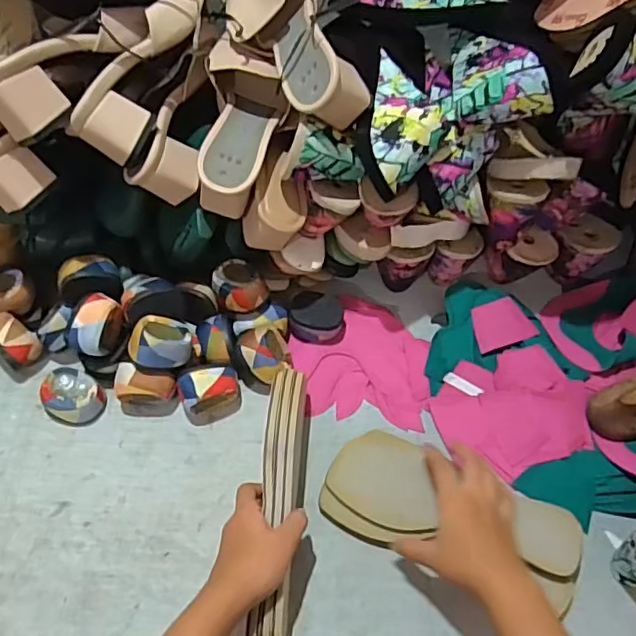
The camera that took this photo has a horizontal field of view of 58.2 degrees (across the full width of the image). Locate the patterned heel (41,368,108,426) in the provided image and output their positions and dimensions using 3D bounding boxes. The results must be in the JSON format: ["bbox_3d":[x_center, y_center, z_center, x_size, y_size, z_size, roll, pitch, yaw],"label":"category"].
[{"bbox_3d":[-0.255,0.079,0.598,0.054,0.051,0.050,3,54,-4],"label":"patterned heel"}]

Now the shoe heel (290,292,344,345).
[{"bbox_3d":[-0.001,-0.003,0.668,0.064,0.037,0.059,3,54,-4],"label":"shoe heel"}]

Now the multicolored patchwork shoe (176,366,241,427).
[{"bbox_3d":[-0.115,0.079,0.610,0.065,0.053,0.045,-5,55,-9],"label":"multicolored patchwork shoe"}]

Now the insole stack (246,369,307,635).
[{"bbox_3d":[-0.036,0.167,0.532,0.034,0.088,0.235,6,60,-1],"label":"insole stack"}]

